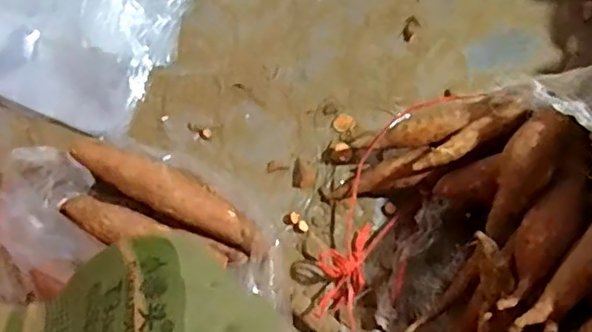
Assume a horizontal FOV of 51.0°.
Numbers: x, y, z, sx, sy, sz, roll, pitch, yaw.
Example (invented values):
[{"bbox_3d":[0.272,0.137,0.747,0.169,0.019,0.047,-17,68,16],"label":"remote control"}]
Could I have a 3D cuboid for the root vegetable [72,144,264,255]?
[{"bbox_3d":[-0.100,0.022,0.507,0.162,0.029,0.036,29,69,-12],"label":"root vegetable"}]

